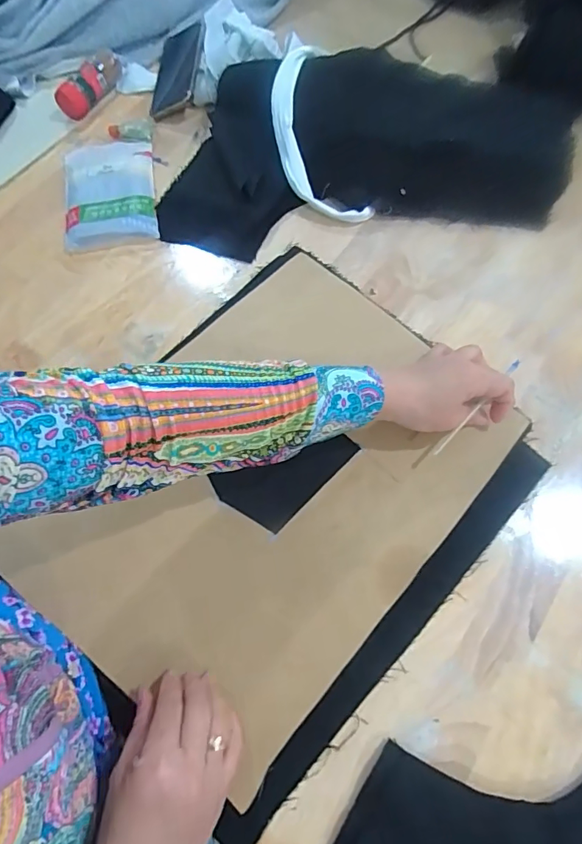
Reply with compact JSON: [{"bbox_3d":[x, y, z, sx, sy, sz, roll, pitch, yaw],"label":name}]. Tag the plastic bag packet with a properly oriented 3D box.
[{"bbox_3d":[-0.232,-0.296,0.597,0.115,0.024,0.185,-12,66,-1],"label":"plastic bag packet"}]

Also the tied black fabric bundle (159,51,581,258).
[{"bbox_3d":[0.071,-0.340,0.560,0.483,0.069,0.293,-11,66,-1],"label":"tied black fabric bundle"}]

